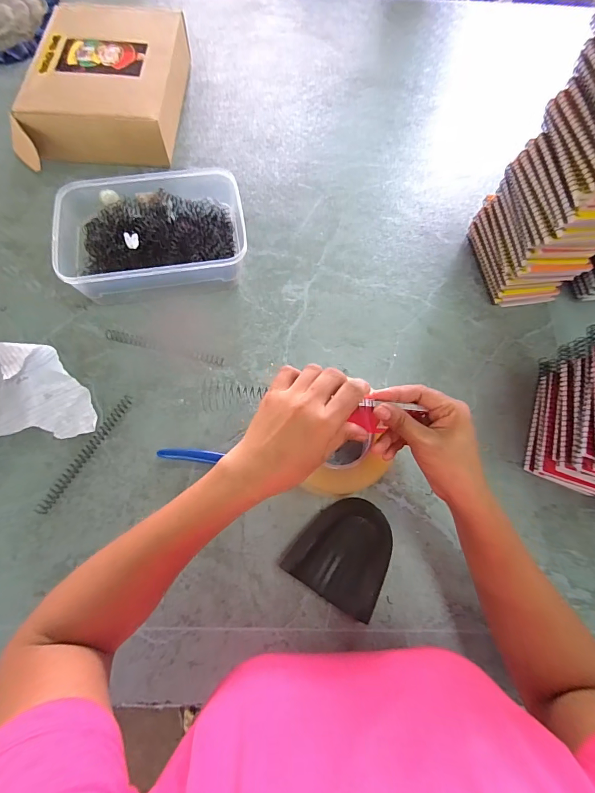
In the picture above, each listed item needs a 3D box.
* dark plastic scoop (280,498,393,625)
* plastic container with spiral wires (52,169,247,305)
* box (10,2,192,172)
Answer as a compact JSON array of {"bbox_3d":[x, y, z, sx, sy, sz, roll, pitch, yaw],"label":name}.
[{"bbox_3d":[0.051,0.160,0.406,0.094,0.032,0.103,30,71,9],"label":"dark plastic scoop"},{"bbox_3d":[-0.187,-0.219,0.514,0.228,0.069,0.179,-9,70,-6],"label":"plastic container with spiral wires"},{"bbox_3d":[-0.296,-0.483,0.602,0.212,0.082,0.299,2,69,-1],"label":"box"}]

